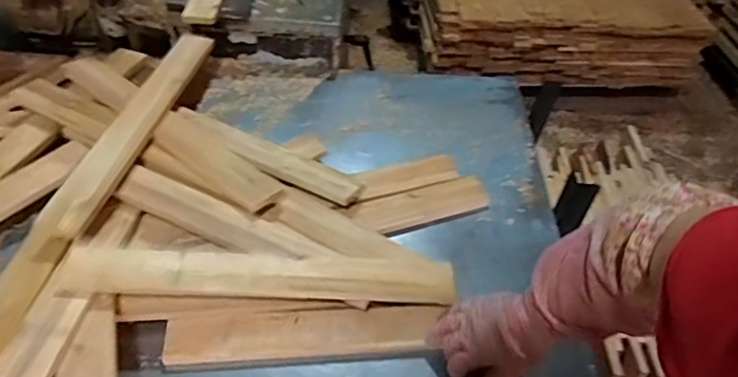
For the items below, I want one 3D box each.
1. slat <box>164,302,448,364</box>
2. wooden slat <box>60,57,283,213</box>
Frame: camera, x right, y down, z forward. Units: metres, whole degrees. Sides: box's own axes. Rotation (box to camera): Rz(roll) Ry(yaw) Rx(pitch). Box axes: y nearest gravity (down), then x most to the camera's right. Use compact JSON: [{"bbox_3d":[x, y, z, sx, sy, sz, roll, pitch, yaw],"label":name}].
[{"bbox_3d":[-0.085,0.184,0.706,0.342,0.024,0.066,-2,48,-5],"label":"slat"},{"bbox_3d":[-0.338,-0.105,0.902,0.479,0.015,0.069,33,52,21],"label":"wooden slat"}]

